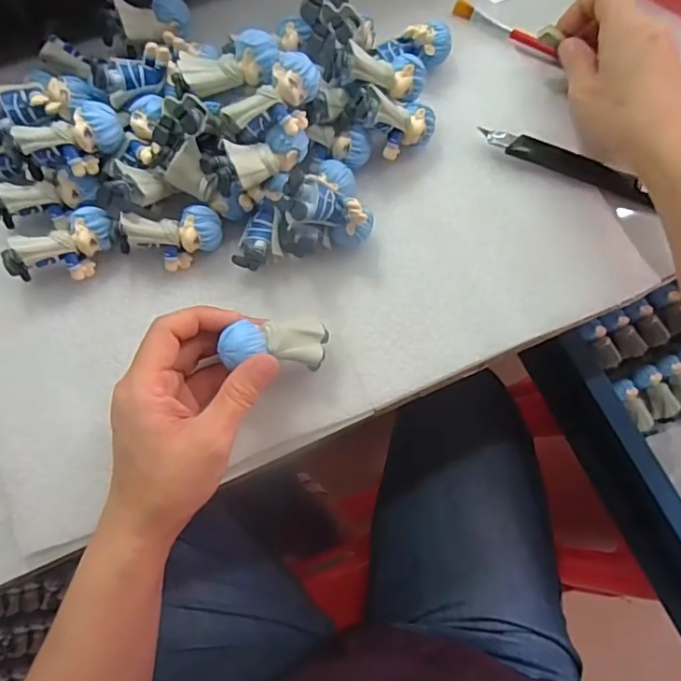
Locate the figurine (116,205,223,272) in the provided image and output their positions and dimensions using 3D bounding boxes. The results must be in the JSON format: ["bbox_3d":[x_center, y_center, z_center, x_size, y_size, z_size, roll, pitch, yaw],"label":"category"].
[{"bbox_3d":[-0.103,-0.060,0.338,0.062,0.030,0.028,-13,77,-5],"label":"figurine"}]

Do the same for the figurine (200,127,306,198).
[{"bbox_3d":[-0.047,-0.104,0.323,0.061,0.020,0.024,-27,79,-23],"label":"figurine"}]

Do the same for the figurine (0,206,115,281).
[{"bbox_3d":[-0.165,-0.056,0.336,0.062,0.030,0.036,-37,80,-10],"label":"figurine"}]

